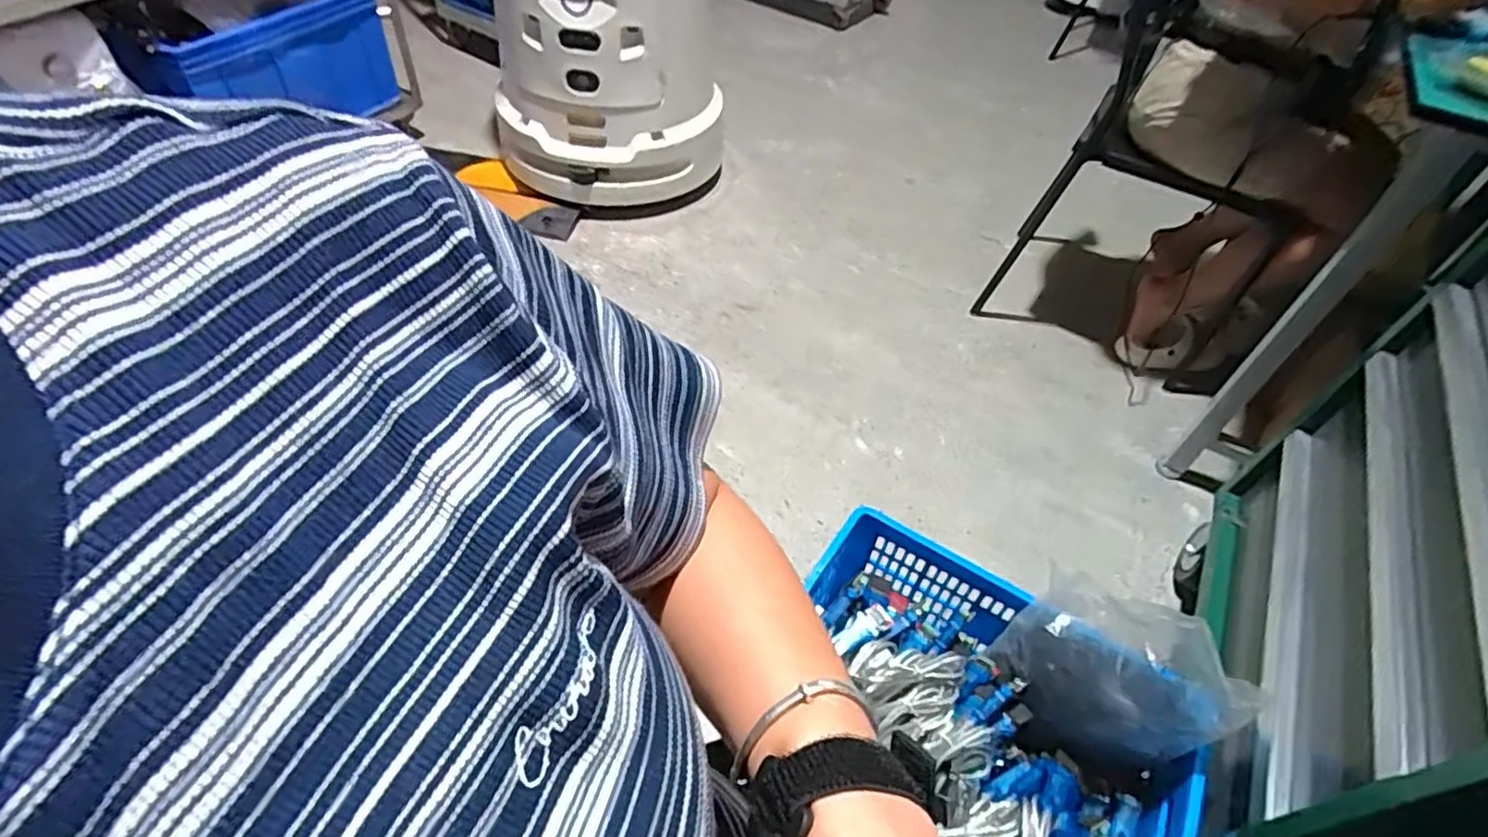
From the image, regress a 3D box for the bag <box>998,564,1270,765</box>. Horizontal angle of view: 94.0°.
[{"bbox_3d":[0.418,0.288,0.785,0.220,0.177,0.110,33,53,23],"label":"bag"}]

